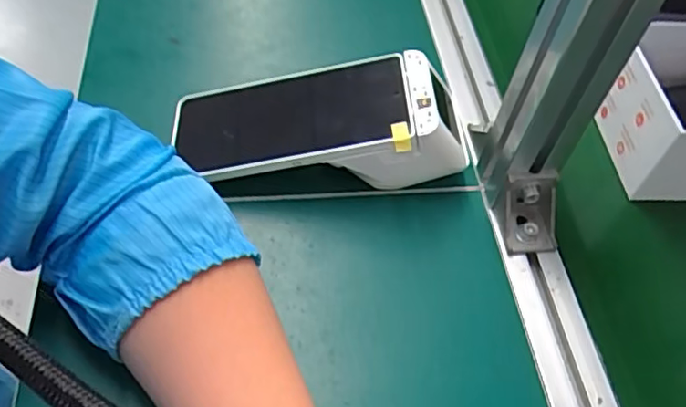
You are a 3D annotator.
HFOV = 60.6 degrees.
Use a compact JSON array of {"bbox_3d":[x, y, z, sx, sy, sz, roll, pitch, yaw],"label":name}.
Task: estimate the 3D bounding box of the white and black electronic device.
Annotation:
[{"bbox_3d":[-0.021,-0.054,0.418,0.199,0.075,0.085,1,54,-5],"label":"white and black electronic device"}]

